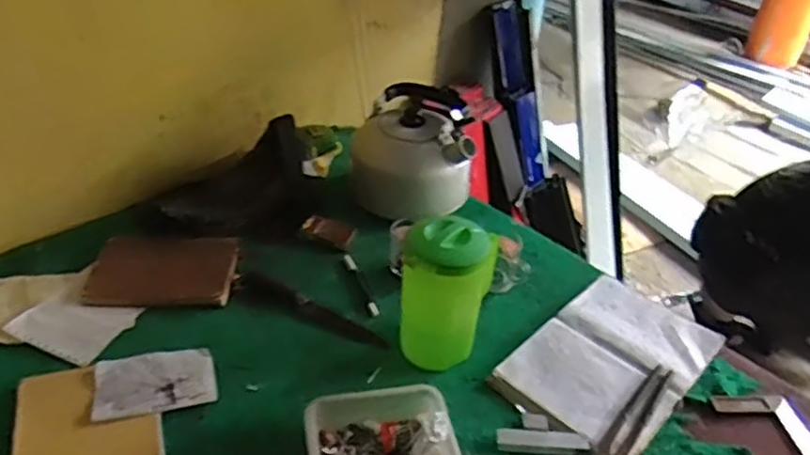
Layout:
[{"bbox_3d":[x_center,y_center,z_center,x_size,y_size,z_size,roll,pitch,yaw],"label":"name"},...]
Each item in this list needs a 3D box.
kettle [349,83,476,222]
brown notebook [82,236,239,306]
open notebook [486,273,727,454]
[{"bbox_3d":[0.010,-0.124,1.248,0.214,0.182,0.219,5,36,1],"label":"kettle"},{"bbox_3d":[-0.368,0.065,1.071,0.210,0.016,0.125,0,55,-8],"label":"brown notebook"},{"bbox_3d":[0.300,0.182,0.999,0.205,0.023,0.323,31,43,31],"label":"open notebook"}]

